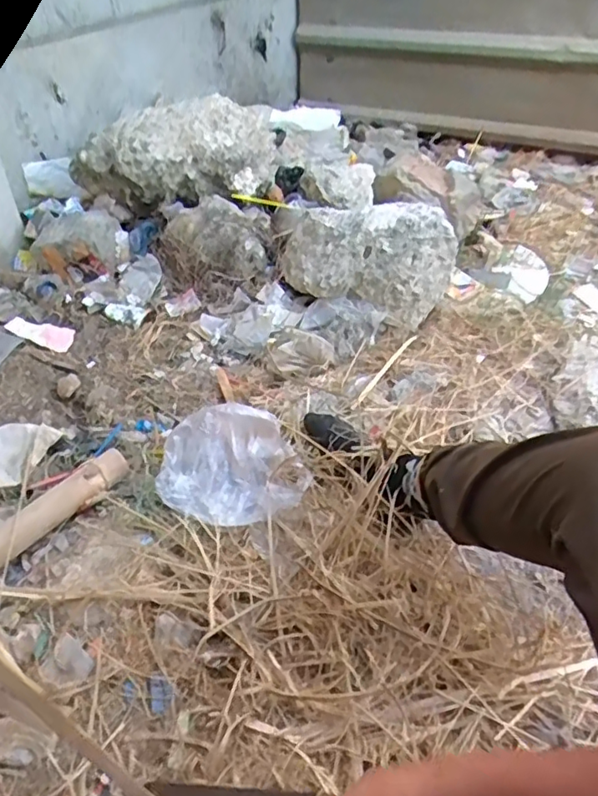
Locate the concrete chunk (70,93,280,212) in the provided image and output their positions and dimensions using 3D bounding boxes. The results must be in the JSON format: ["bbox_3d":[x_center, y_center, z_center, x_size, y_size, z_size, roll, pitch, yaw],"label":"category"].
[{"bbox_3d":[-0.295,-0.591,1.391,0.484,0.170,0.209,-8,42,-8],"label":"concrete chunk"}]

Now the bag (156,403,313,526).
[{"bbox_3d":[-0.100,0.104,0.853,0.211,0.103,0.161,-7,44,-10],"label":"bag"}]

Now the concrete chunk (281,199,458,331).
[{"bbox_3d":[0.141,-0.305,1.233,0.361,0.206,0.198,7,42,9],"label":"concrete chunk"}]

